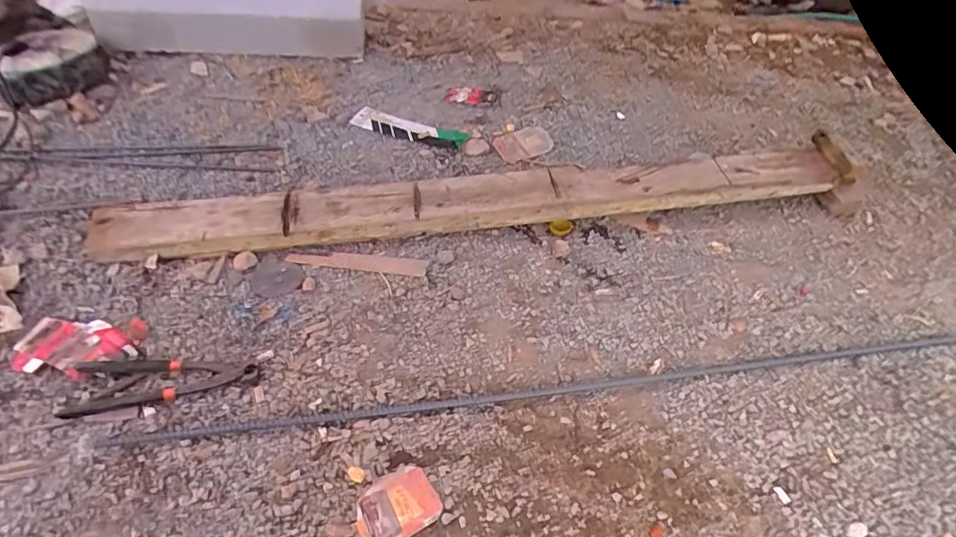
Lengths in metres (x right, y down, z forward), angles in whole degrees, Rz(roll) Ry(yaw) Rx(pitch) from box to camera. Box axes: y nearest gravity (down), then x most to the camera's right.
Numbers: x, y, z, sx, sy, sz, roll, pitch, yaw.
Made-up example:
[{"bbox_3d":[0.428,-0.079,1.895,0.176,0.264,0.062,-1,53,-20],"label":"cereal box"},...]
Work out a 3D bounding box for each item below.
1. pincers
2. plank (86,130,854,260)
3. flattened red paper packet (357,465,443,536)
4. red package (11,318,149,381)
[{"bbox_3d":[-0.390,0.142,0.639,0.207,0.013,0.071,-3,47,-9],"label":"pincers"},{"bbox_3d":[0.063,-0.118,0.901,1.281,0.087,0.109,-7,47,-12],"label":"plank"},{"bbox_3d":[-0.092,0.272,0.587,0.089,0.009,0.068,-25,54,-26],"label":"flattened red paper packet"},{"bbox_3d":[-0.527,0.104,0.679,0.148,0.014,0.086,-3,47,-9],"label":"red package"}]

